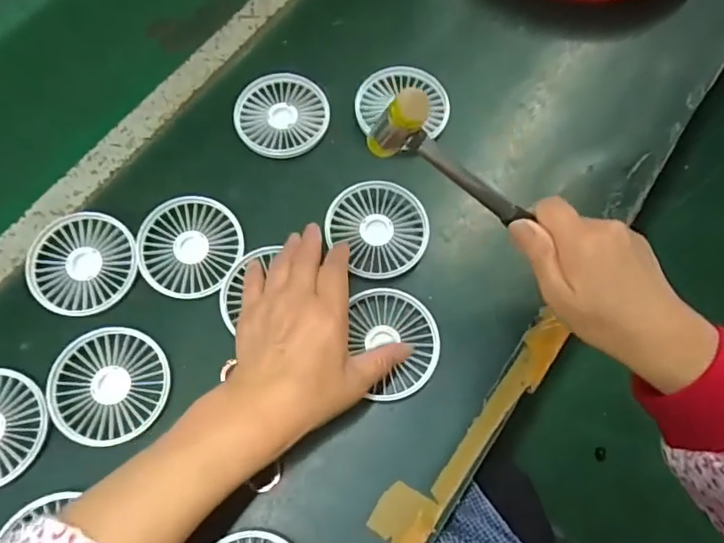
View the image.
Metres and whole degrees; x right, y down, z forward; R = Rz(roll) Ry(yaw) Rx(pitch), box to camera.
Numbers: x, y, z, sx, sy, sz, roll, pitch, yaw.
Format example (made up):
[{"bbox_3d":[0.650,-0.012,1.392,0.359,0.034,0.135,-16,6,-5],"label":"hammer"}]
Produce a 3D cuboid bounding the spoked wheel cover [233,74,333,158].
[{"bbox_3d":[-0.077,-0.151,0.497,0.086,0.008,0.090,-23,72,-8],"label":"spoked wheel cover"}]

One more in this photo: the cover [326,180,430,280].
[{"bbox_3d":[0.014,-0.039,0.452,0.081,0.005,0.087,-40,76,-12],"label":"cover"}]

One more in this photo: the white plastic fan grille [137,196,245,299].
[{"bbox_3d":[-0.148,-0.023,0.448,0.086,0.006,0.088,0,70,0],"label":"white plastic fan grille"}]

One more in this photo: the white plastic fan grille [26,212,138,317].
[{"bbox_3d":[-0.238,-0.008,0.444,0.086,0.009,0.090,-13,71,-5],"label":"white plastic fan grille"}]

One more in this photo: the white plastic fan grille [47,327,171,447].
[{"bbox_3d":[-0.200,0.089,0.410,0.091,0.010,0.086,33,73,11],"label":"white plastic fan grille"}]

